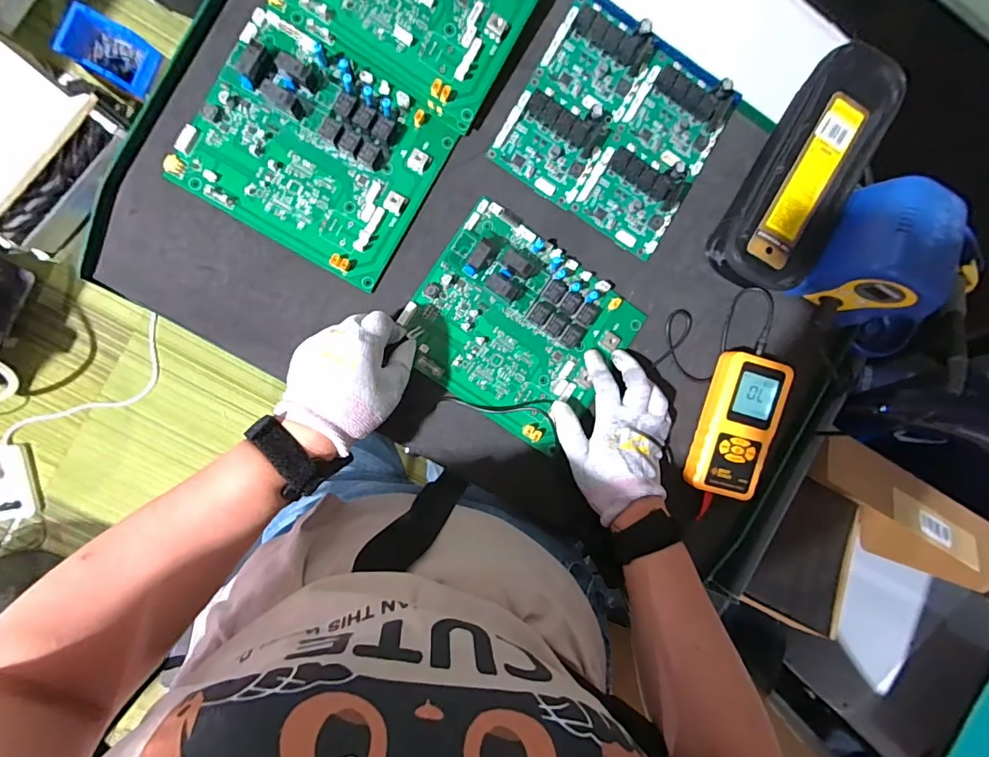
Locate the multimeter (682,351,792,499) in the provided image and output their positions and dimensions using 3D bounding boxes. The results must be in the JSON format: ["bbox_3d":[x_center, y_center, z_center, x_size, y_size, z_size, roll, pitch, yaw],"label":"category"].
[{"bbox_3d":[0.248,0.049,0.466,0.072,0.025,0.139,16,91,-6],"label":"multimeter"}]

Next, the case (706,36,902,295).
[{"bbox_3d":[0.300,-0.198,0.446,0.096,0.044,0.234,28,90,-6],"label":"case"}]

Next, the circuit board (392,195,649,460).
[{"bbox_3d":[0.025,-0.050,0.440,0.194,0.032,0.176,35,89,-6],"label":"circuit board"}]

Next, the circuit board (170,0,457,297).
[{"bbox_3d":[-0.161,-0.205,0.411,0.201,0.029,0.172,29,90,-6],"label":"circuit board"}]

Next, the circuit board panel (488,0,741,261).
[{"bbox_3d":[0.121,-0.245,0.448,0.190,0.022,0.187,29,90,-6],"label":"circuit board panel"}]

